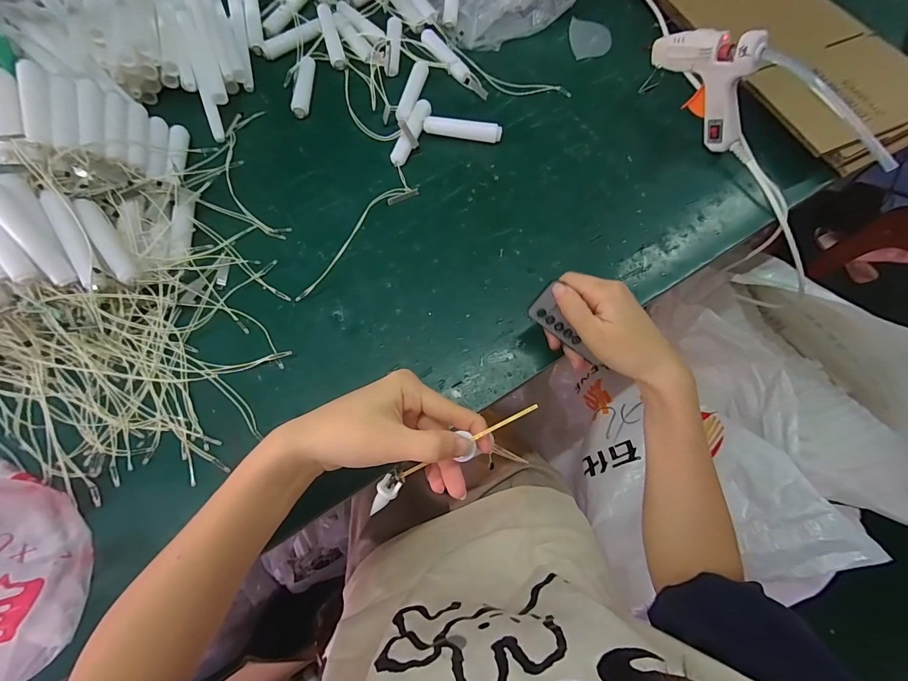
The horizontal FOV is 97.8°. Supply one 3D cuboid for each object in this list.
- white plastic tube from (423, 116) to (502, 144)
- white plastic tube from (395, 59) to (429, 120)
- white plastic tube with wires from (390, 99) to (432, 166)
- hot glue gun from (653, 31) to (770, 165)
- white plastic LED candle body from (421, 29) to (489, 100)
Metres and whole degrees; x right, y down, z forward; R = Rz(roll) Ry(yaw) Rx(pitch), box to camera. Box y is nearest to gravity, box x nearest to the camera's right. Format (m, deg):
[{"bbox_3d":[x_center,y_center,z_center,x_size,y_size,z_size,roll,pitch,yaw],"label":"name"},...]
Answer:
[{"bbox_3d":[0.010,-0.243,0.461,0.089,0.021,0.015,5,68,2],"label":"white plastic tube"},{"bbox_3d":[-0.051,-0.300,0.479,0.017,0.017,0.096,13,68,5],"label":"white plastic tube"},{"bbox_3d":[-0.048,-0.243,0.461,0.020,0.018,0.095,17,69,6],"label":"white plastic tube with wires"},{"bbox_3d":[0.280,-0.281,0.433,0.024,0.109,0.153,-35,72,-14],"label":"hot glue gun"},{"bbox_3d":[0.000,-0.348,0.499,0.023,0.019,0.141,-31,71,-12],"label":"white plastic LED candle body"}]

